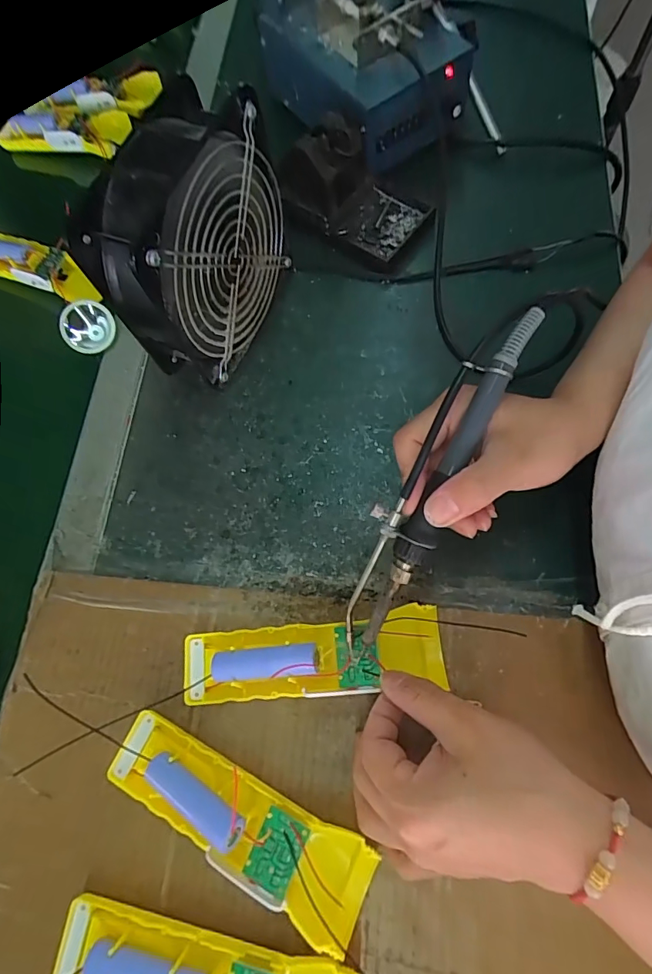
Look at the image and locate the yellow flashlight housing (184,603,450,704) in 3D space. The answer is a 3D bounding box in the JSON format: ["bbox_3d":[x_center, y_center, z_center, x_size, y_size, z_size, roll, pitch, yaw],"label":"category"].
[{"bbox_3d":[-0.009,0.103,0.280,0.156,0.021,0.043,-8,69,4],"label":"yellow flashlight housing"}]

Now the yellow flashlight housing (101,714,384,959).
[{"bbox_3d":[-0.050,0.184,0.253,0.158,0.040,0.048,21,75,14],"label":"yellow flashlight housing"}]

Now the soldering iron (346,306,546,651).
[{"bbox_3d":[0.057,-0.004,0.250,0.033,0.018,0.196,28,95,12],"label":"soldering iron"}]

